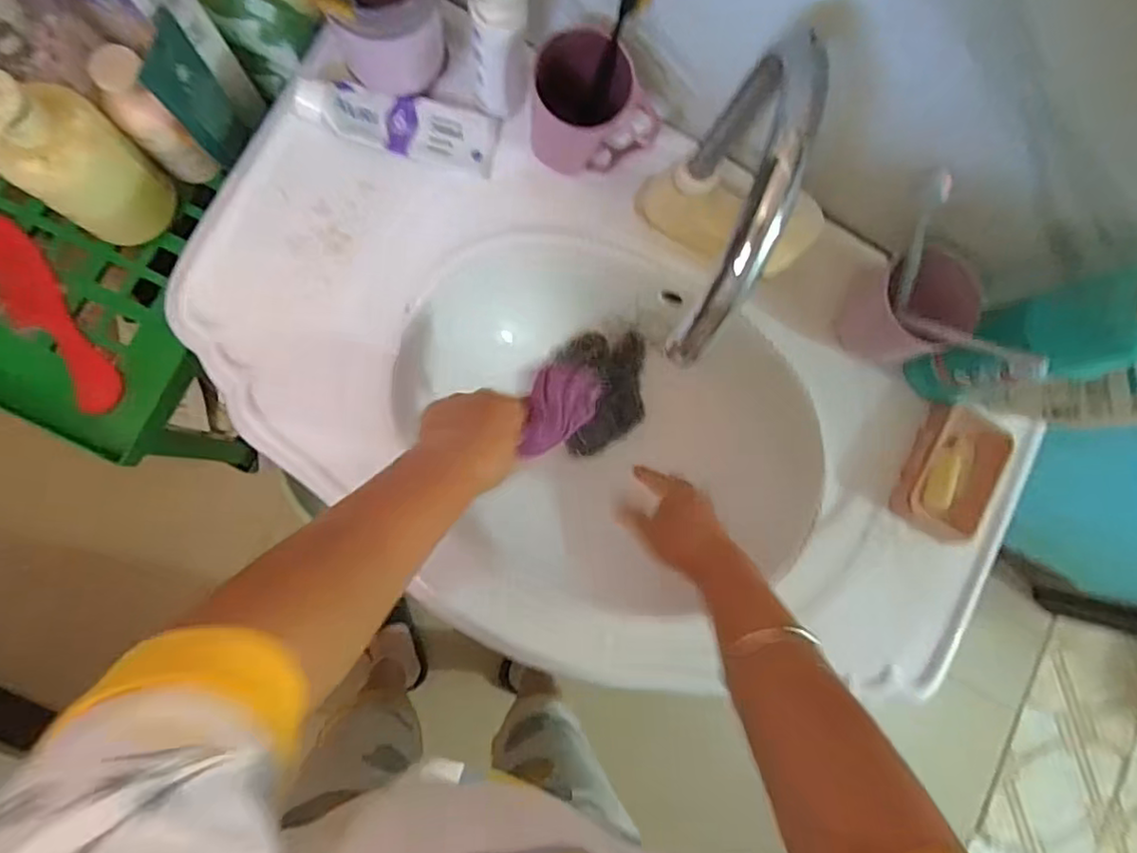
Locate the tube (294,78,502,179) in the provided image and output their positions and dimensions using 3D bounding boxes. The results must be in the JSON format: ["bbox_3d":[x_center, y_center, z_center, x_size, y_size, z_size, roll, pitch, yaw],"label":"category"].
[{"bbox_3d":[-0.145,-0.264,0.545,0.165,0.023,0.053,8,85,-7],"label":"tube"}]

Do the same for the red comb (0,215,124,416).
[{"bbox_3d":[-0.496,-0.104,0.600,0.051,0.020,0.203,-32,91,-9],"label":"red comb"}]

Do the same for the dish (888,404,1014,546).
[{"bbox_3d":[0.358,0.045,0.590,0.084,0.023,0.118,29,82,-5],"label":"dish"}]

